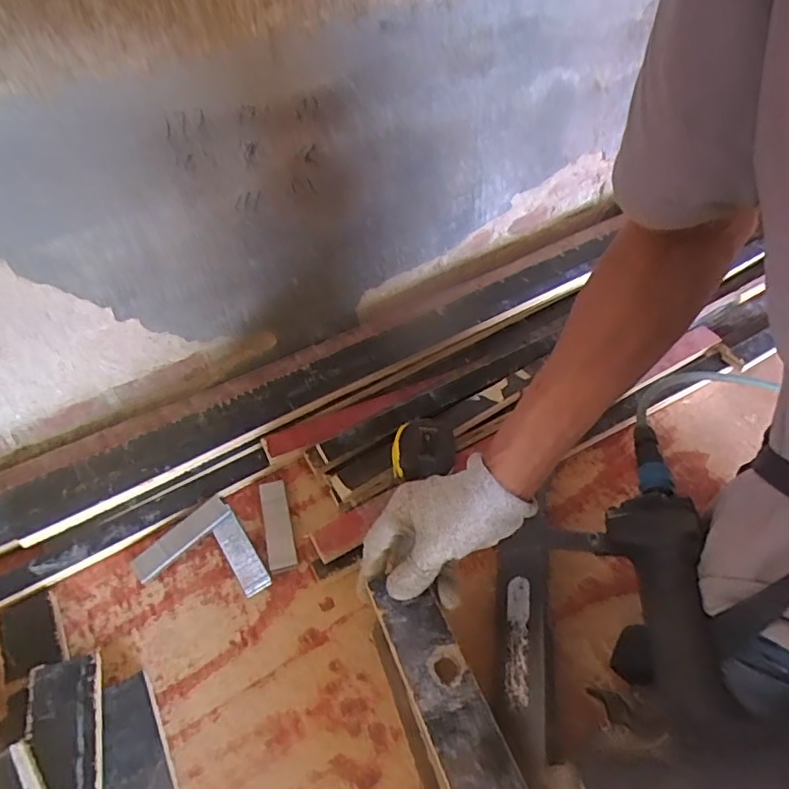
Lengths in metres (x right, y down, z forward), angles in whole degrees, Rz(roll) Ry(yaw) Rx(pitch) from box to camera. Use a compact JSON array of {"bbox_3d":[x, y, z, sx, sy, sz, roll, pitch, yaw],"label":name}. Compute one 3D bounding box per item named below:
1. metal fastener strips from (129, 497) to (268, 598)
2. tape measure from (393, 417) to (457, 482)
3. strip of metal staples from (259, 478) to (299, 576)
[{"bbox_3d":[-0.187,0.160,0.527,0.100,0.013,0.109,-27,55,-23],"label":"metal fastener strips"},{"bbox_3d":[0.027,0.060,0.546,0.060,0.047,0.060,-7,46,-3],"label":"tape measure"},{"bbox_3d":[-0.119,0.130,0.564,0.026,0.011,0.101,-11,50,-11],"label":"strip of metal staples"}]

